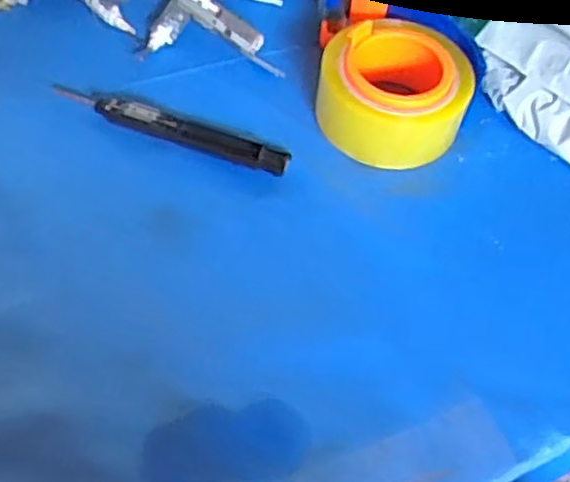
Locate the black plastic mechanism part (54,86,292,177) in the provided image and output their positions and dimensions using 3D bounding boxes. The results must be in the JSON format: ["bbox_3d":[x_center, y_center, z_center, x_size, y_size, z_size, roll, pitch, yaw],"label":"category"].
[{"bbox_3d":[-0.081,-0.080,0.471,0.176,0.014,0.023,21,56,9],"label":"black plastic mechanism part"}]

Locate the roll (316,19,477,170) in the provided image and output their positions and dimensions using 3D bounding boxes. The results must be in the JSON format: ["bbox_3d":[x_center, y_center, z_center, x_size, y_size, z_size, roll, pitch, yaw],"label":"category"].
[{"bbox_3d":[0.075,-0.102,0.478,0.102,0.049,0.100,3,55,-4],"label":"roll"}]

